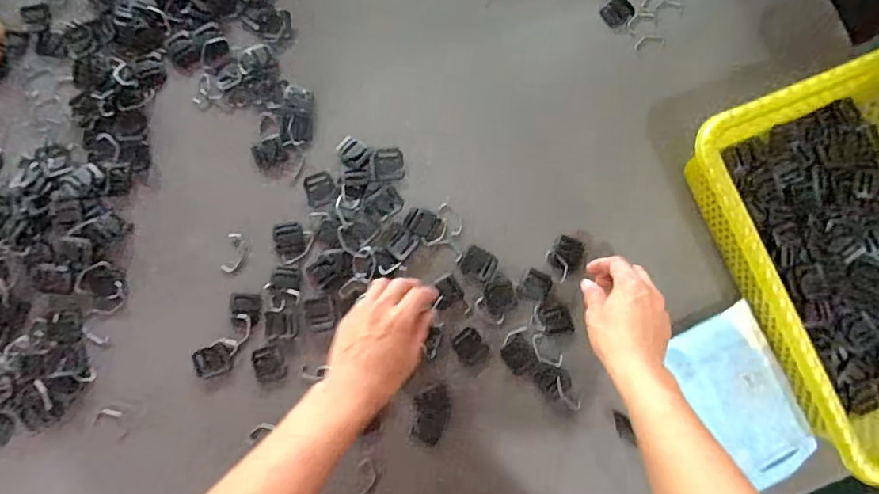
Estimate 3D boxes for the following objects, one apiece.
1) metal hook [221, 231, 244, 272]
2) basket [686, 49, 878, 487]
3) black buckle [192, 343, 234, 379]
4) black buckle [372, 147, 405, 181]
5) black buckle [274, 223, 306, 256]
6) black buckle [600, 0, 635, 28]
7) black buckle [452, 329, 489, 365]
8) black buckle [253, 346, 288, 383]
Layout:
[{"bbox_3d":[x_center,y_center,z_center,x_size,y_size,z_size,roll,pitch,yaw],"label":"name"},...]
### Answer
[{"bbox_3d":[-0.214,0.006,0.532,0.021,0.004,0.042,12,82,0],"label":"metal hook"},{"bbox_3d":[0.414,0.009,0.504,0.247,0.089,0.347,-22,84,-5],"label":"basket"},{"bbox_3d":[-0.230,0.116,0.518,0.038,0.004,0.030,-20,83,-4],"label":"black buckle"},{"bbox_3d":[-0.055,-0.089,0.545,0.033,0.004,0.036,-6,83,-3],"label":"black buckle"},{"bbox_3d":[-0.158,-0.009,0.536,0.029,0.004,0.035,-13,83,-4],"label":"black buckle"},{"bbox_3d":[0.204,-0.269,0.582,0.036,0.004,0.029,-38,85,-6],"label":"black buckle"},{"bbox_3d":[0.032,0.103,0.523,0.031,0.004,0.035,-37,85,-6],"label":"black buckle"},{"bbox_3d":[-0.173,0.120,0.518,0.030,0.004,0.035,-17,83,-4],"label":"black buckle"}]

